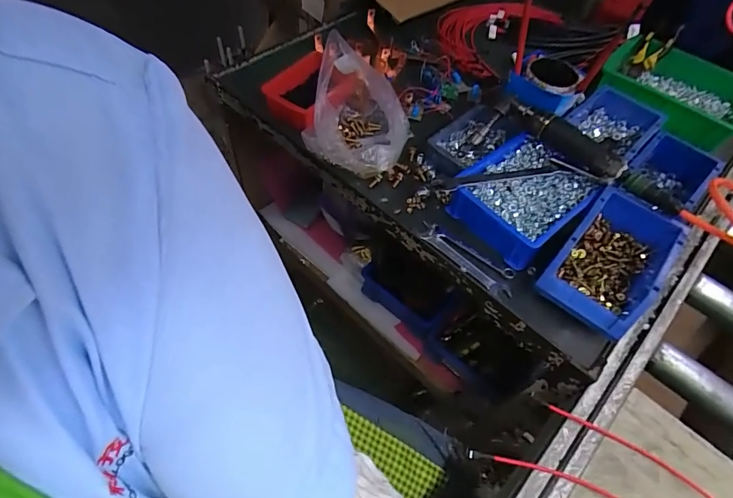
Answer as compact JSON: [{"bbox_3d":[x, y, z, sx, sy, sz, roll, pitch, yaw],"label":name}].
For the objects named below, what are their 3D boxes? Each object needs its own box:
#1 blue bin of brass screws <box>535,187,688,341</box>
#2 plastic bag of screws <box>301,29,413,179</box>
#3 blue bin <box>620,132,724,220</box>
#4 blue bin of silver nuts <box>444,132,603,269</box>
[{"bbox_3d":[0.312,0.017,0.555,0.114,0.082,0.173,36,61,17],"label":"blue bin of brass screws"},{"bbox_3d":[-0.010,-0.212,0.633,0.149,0.155,0.169,16,57,6],"label":"plastic bag of screws"},{"bbox_3d":[0.436,-0.093,0.626,0.090,0.074,0.183,39,62,19],"label":"blue bin"},{"bbox_3d":[0.219,-0.072,0.605,0.172,0.061,0.144,-36,66,-24],"label":"blue bin of silver nuts"}]

